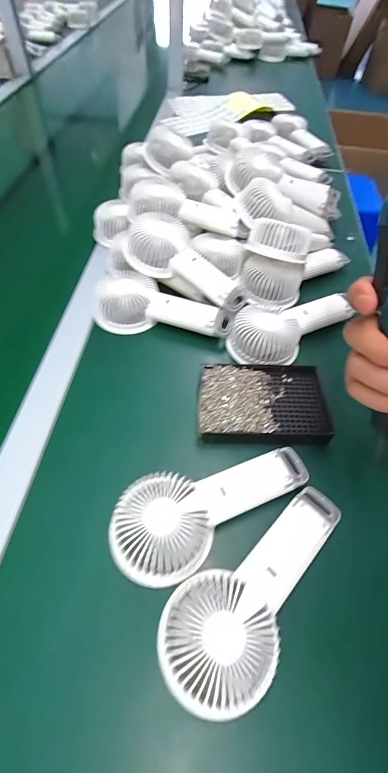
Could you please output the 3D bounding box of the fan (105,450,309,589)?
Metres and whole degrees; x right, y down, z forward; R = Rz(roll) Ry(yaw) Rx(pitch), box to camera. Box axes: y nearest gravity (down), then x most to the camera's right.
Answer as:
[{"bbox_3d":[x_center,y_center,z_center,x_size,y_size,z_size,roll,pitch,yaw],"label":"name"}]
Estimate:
[{"bbox_3d":[0.017,0.099,0.305,0.184,0.031,0.076,-23,59,-17],"label":"fan"}]

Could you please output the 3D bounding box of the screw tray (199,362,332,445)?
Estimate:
[{"bbox_3d":[0.076,0.017,0.378,0.141,0.019,0.094,0,55,-2],"label":"screw tray"}]

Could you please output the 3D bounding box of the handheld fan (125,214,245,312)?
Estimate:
[{"bbox_3d":[-0.009,-0.166,0.461,0.179,0.042,0.080,34,59,2],"label":"handheld fan"}]

